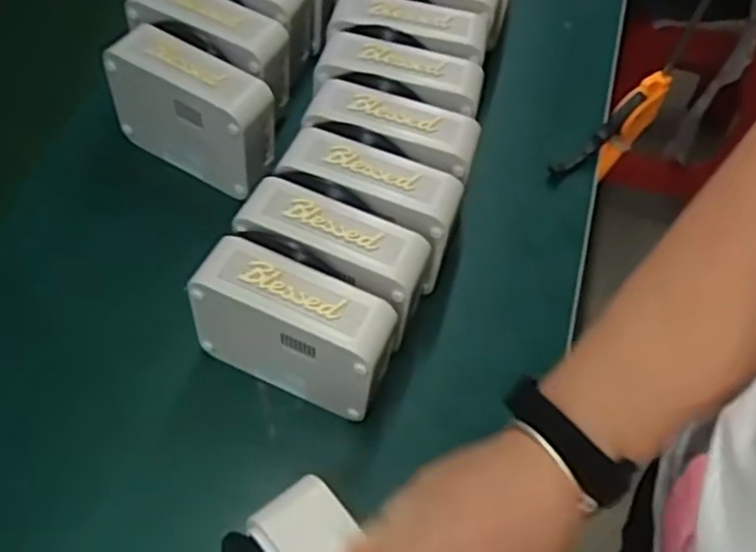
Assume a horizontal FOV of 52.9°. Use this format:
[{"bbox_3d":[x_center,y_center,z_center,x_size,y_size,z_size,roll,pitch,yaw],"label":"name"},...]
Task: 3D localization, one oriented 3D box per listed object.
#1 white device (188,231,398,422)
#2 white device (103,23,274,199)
[{"bbox_3d":[-0.052,0.037,0.506,0.127,0.105,0.050,23,57,10],"label":"white device"},{"bbox_3d":[-0.144,-0.129,0.596,0.131,0.095,0.045,27,57,13],"label":"white device"}]

